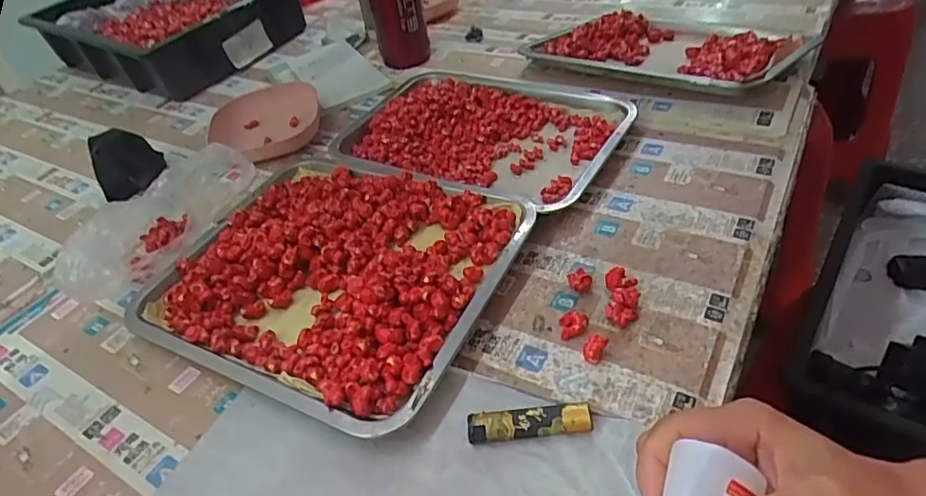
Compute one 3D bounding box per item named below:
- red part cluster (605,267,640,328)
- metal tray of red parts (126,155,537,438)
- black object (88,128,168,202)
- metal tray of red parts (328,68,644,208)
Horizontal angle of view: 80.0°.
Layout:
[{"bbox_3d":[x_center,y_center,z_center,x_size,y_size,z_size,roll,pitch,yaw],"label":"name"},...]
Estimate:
[{"bbox_3d":[0.124,0.038,0.429,0.025,0.017,0.052,2,42,13],"label":"red part cluster"},{"bbox_3d":[-0.124,0.014,0.504,0.321,0.040,0.260,16,47,26],"label":"metal tray of red parts"},{"bbox_3d":[-0.409,-0.104,0.673,0.079,0.060,0.079,-32,46,-23],"label":"black object"},{"bbox_3d":[0.017,-0.143,0.651,0.329,0.039,0.235,19,48,29],"label":"metal tray of red parts"}]

